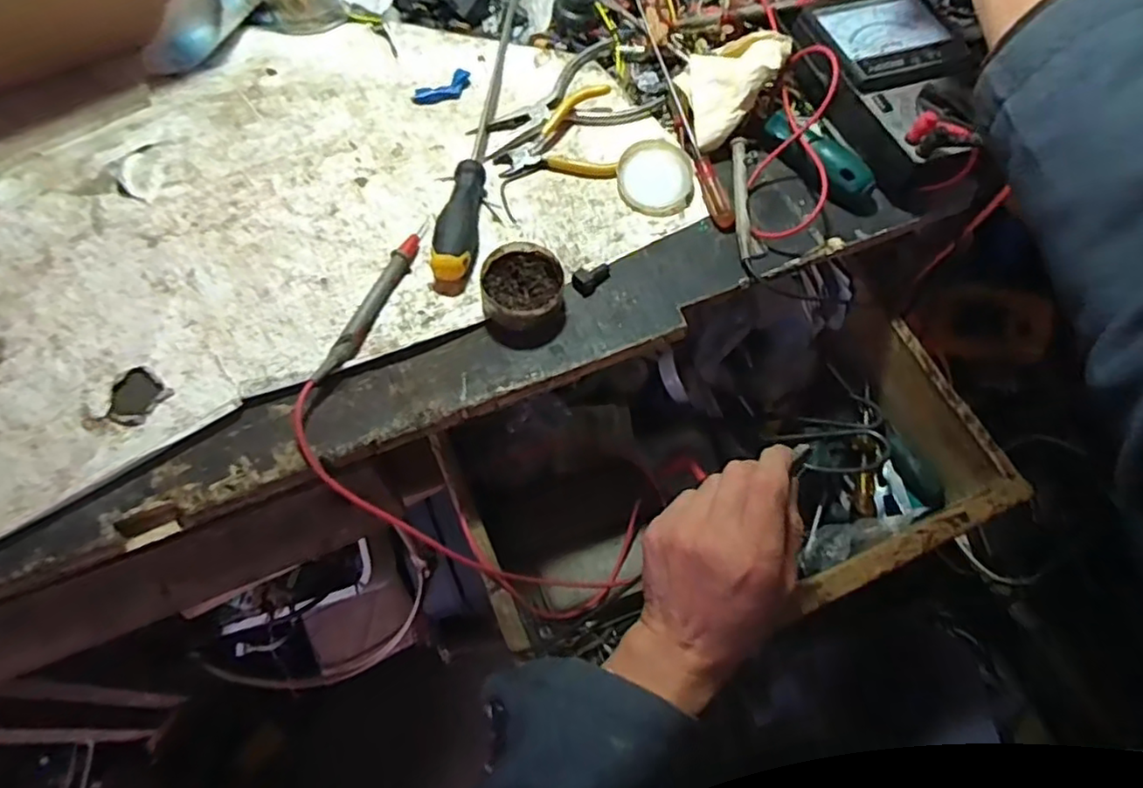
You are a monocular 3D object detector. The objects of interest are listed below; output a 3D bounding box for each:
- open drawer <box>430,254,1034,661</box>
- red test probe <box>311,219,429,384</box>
[{"bbox_3d":[0.110,0.059,0.521,0.385,0.101,0.244,-20,69,-11],"label":"open drawer"},{"bbox_3d":[-0.128,-0.065,0.425,0.012,0.018,0.140,19,63,7],"label":"red test probe"}]

